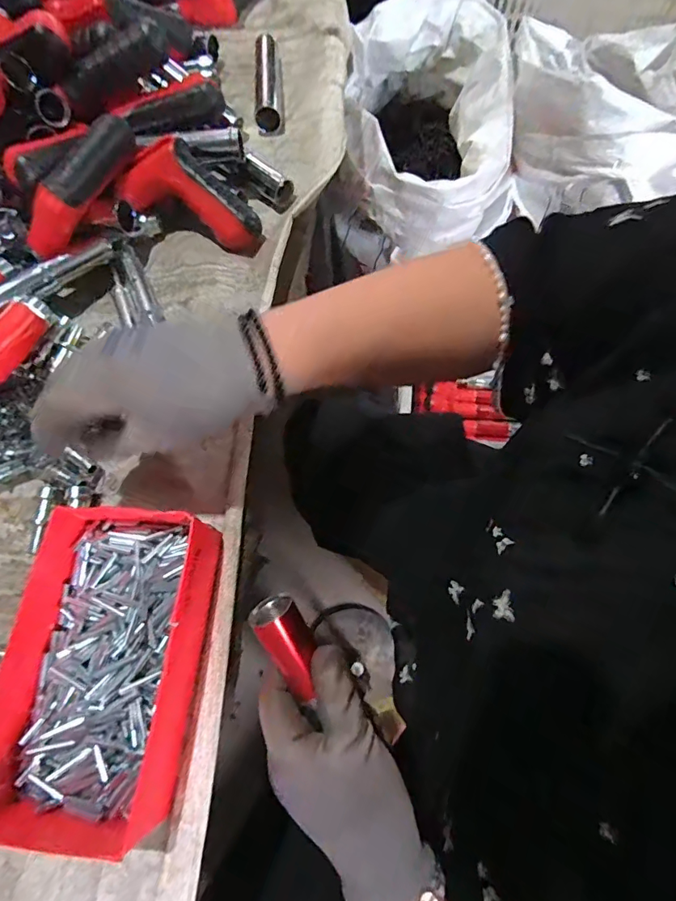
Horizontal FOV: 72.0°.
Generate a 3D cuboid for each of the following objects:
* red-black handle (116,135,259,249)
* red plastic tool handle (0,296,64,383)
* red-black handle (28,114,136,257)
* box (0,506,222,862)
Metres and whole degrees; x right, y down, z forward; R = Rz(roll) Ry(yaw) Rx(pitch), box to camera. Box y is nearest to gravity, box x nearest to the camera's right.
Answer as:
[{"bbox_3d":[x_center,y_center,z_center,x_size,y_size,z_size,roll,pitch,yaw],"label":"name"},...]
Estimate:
[{"bbox_3d":[-0.131,-0.238,0.431,0.132,0.039,0.058,27,72,-5],"label":"red-black handle"},{"bbox_3d":[-0.268,-0.094,0.390,0.027,0.030,0.094,10,57,6],"label":"red plastic tool handle"},{"bbox_3d":[-0.225,-0.224,0.397,0.028,0.049,0.136,44,99,16],"label":"red-black handle"},{"bbox_3d":[-0.157,0.136,0.311,0.133,0.044,0.199,4,70,4],"label":"box"}]

